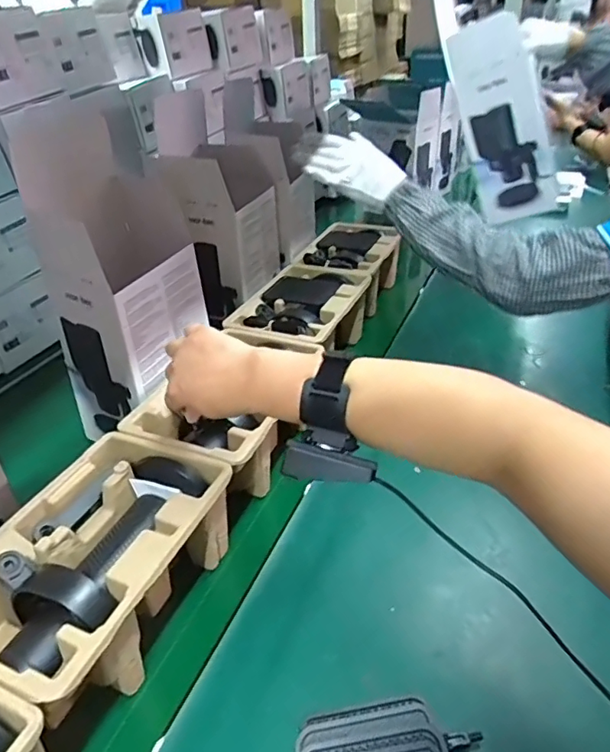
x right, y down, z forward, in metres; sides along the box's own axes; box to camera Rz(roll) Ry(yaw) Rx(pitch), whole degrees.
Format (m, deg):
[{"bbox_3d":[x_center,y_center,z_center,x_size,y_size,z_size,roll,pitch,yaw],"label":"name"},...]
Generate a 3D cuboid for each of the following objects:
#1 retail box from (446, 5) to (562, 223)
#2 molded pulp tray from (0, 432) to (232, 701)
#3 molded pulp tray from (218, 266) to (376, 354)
[{"bbox_3d":[0.339,-0.425,0.909,0.120,0.323,0.076,-13,27,31],"label":"retail box"},{"bbox_3d":[-0.172,0.167,0.459,0.145,0.100,0.224,10,37,20],"label":"molded pulp tray"},{"bbox_3d":[-0.005,-0.072,0.812,0.153,0.107,0.223,10,36,20],"label":"molded pulp tray"}]

